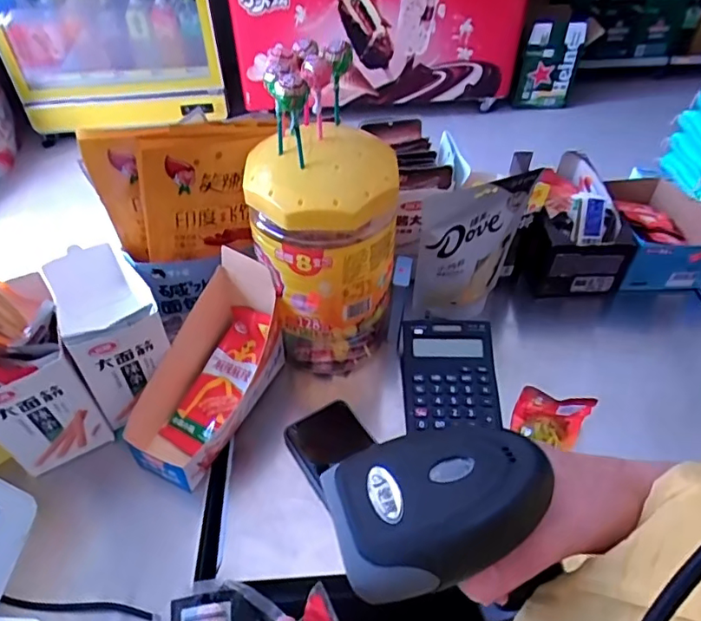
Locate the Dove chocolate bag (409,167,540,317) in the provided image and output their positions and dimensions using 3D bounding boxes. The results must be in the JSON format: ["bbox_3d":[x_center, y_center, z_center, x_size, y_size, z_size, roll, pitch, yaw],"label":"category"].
[{"bbox_3d":[0.139,-0.068,0.629,0.141,0.184,0.042,-30,54,-25],"label":"Dove chocolate bag"}]

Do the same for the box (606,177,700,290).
[{"bbox_3d":[0.419,-0.120,0.761,0.121,0.070,0.189,1,47,1],"label":"box"}]

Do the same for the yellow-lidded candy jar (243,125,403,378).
[{"bbox_3d":[-0.019,-0.055,0.571,0.115,0.255,0.135,34,56,27],"label":"yellow-lidded candy jar"}]

